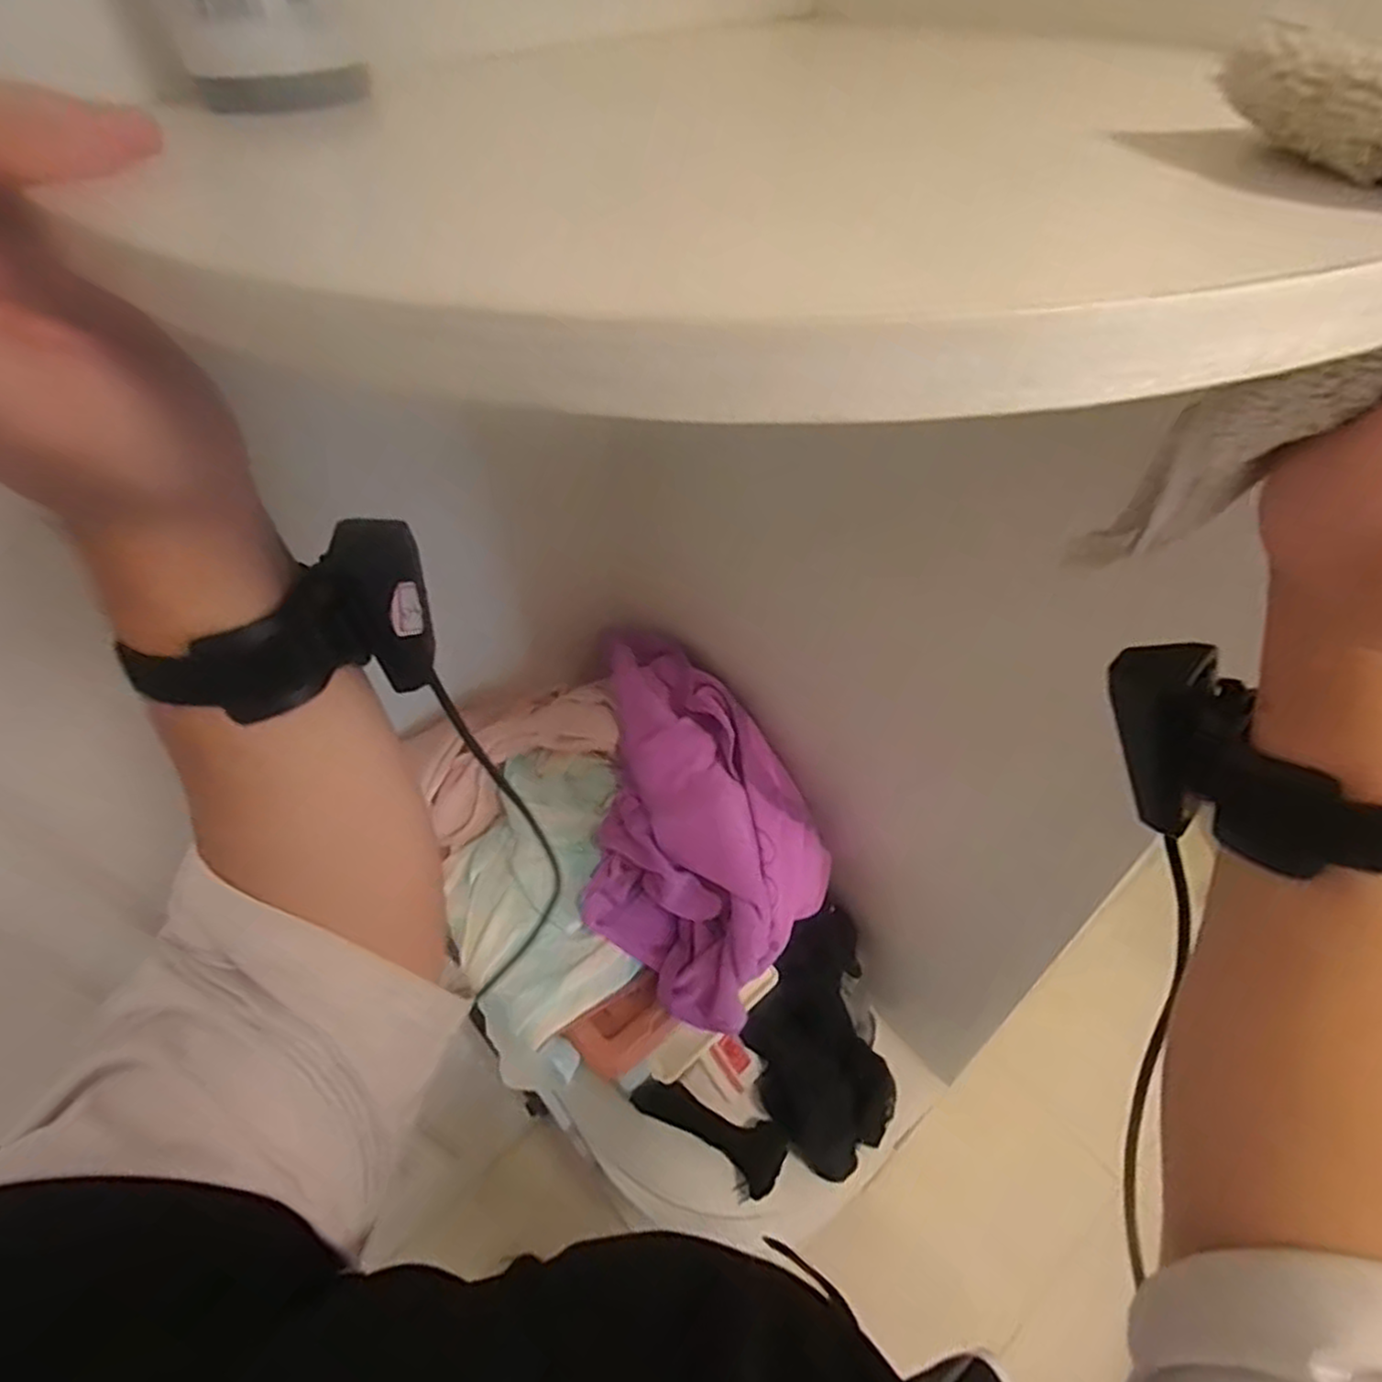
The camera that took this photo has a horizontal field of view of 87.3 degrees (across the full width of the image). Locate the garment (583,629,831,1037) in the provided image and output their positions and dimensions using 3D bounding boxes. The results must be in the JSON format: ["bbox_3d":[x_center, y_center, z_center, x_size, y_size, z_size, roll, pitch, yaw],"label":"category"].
[{"bbox_3d":[0.023,0.124,0.742,0.229,0.146,0.361,0,48,2],"label":"garment"}]

